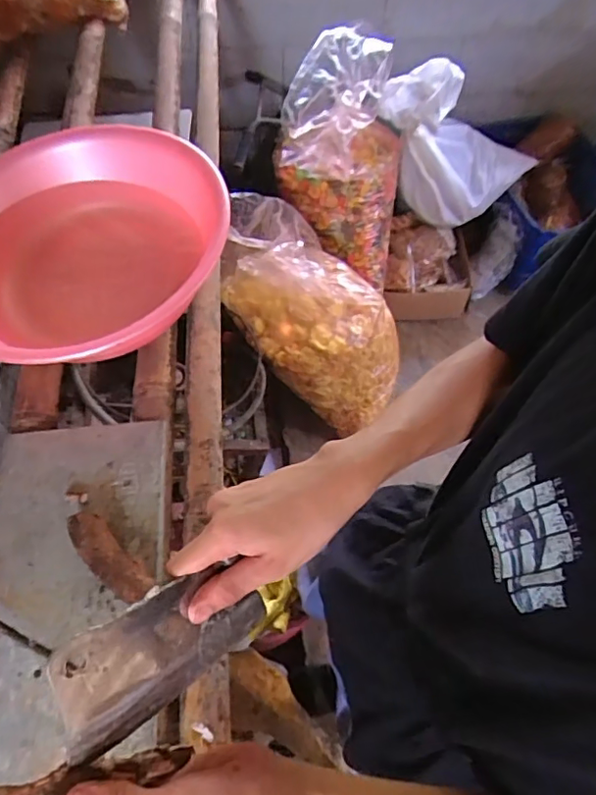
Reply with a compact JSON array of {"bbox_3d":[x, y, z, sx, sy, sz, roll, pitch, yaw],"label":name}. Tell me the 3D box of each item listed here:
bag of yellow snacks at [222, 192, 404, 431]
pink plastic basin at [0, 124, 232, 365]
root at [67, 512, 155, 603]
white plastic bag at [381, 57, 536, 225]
[{"bbox_3d":[0.042,-0.229,1.465,0.255,0.698,0.322,4,49,49],"label":"bag of yellow snacks"},{"bbox_3d":[-0.281,-0.186,0.770,0.339,0.148,0.388,2,61,0],"label":"pink plastic basin"},{"bbox_3d":[-0.205,0.176,0.594,0.119,0.042,0.038,40,67,19],"label":"root"},{"bbox_3d":[0.502,-0.780,1.660,0.554,0.450,0.242,-33,67,-18],"label":"white plastic bag"}]

